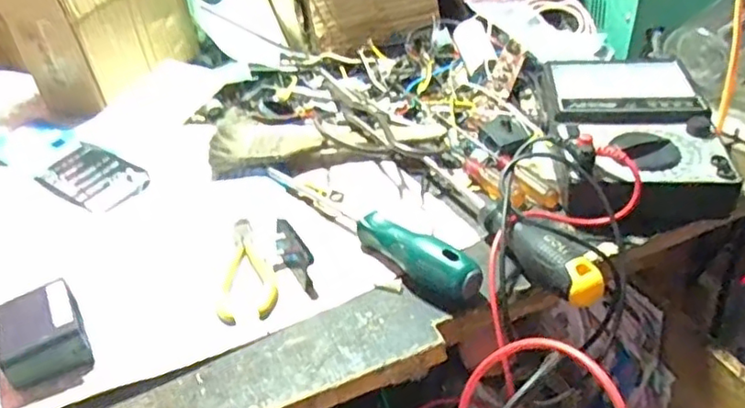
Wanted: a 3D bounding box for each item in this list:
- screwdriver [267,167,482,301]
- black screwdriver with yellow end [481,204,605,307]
[{"bbox_3d":[-0.009,0.008,0.427,0.025,0.027,0.208,-29,43,-29],"label":"screwdriver"},{"bbox_3d":[0.103,0.030,0.378,0.024,0.030,0.092,-21,39,-20],"label":"black screwdriver with yellow end"}]

